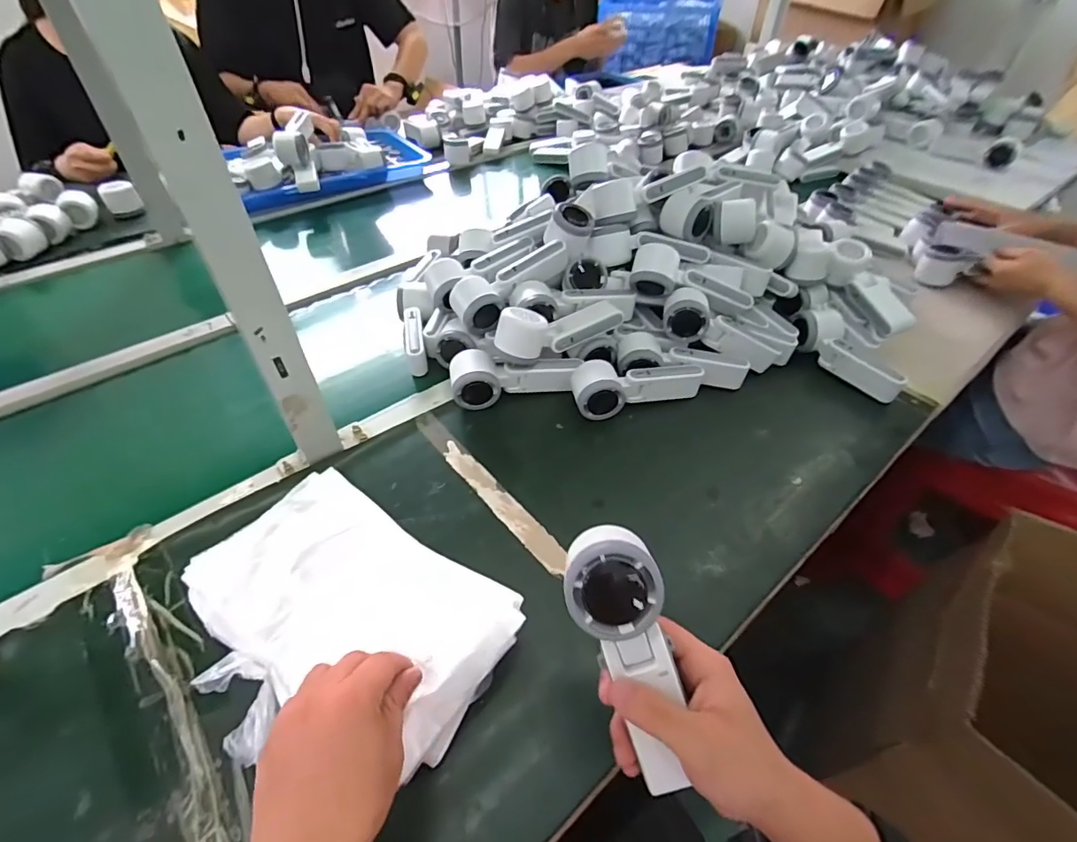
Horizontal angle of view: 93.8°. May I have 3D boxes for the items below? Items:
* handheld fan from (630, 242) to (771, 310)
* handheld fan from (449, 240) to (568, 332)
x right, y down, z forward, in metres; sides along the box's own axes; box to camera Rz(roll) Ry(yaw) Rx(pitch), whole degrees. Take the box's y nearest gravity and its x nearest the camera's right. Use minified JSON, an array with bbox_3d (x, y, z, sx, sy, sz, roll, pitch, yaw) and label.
[{"bbox_3d":[0.224,-0.190,0.689,0.192,0.069,0.070,5,45,-15],"label":"handheld fan"},{"bbox_3d":[-0.034,-0.179,0.671,0.167,0.062,0.057,-31,53,-8],"label":"handheld fan"}]

